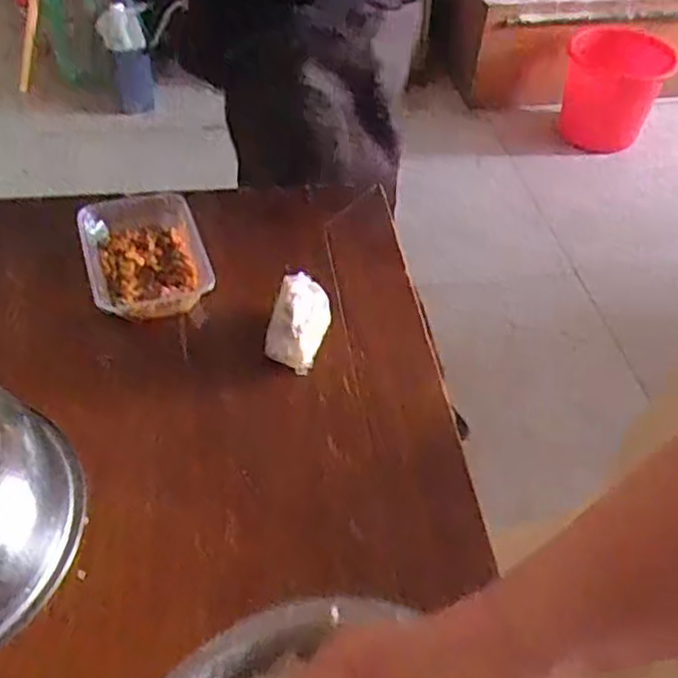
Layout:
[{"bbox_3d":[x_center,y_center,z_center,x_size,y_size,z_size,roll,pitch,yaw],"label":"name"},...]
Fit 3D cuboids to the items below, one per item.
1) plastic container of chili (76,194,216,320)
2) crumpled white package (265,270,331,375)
[{"bbox_3d":[-0.203,-0.090,0.751,0.114,0.038,0.165,-14,50,-16],"label":"plastic container of chili"},{"bbox_3d":[-0.036,-0.021,0.686,0.047,0.057,0.082,13,47,8],"label":"crumpled white package"}]

